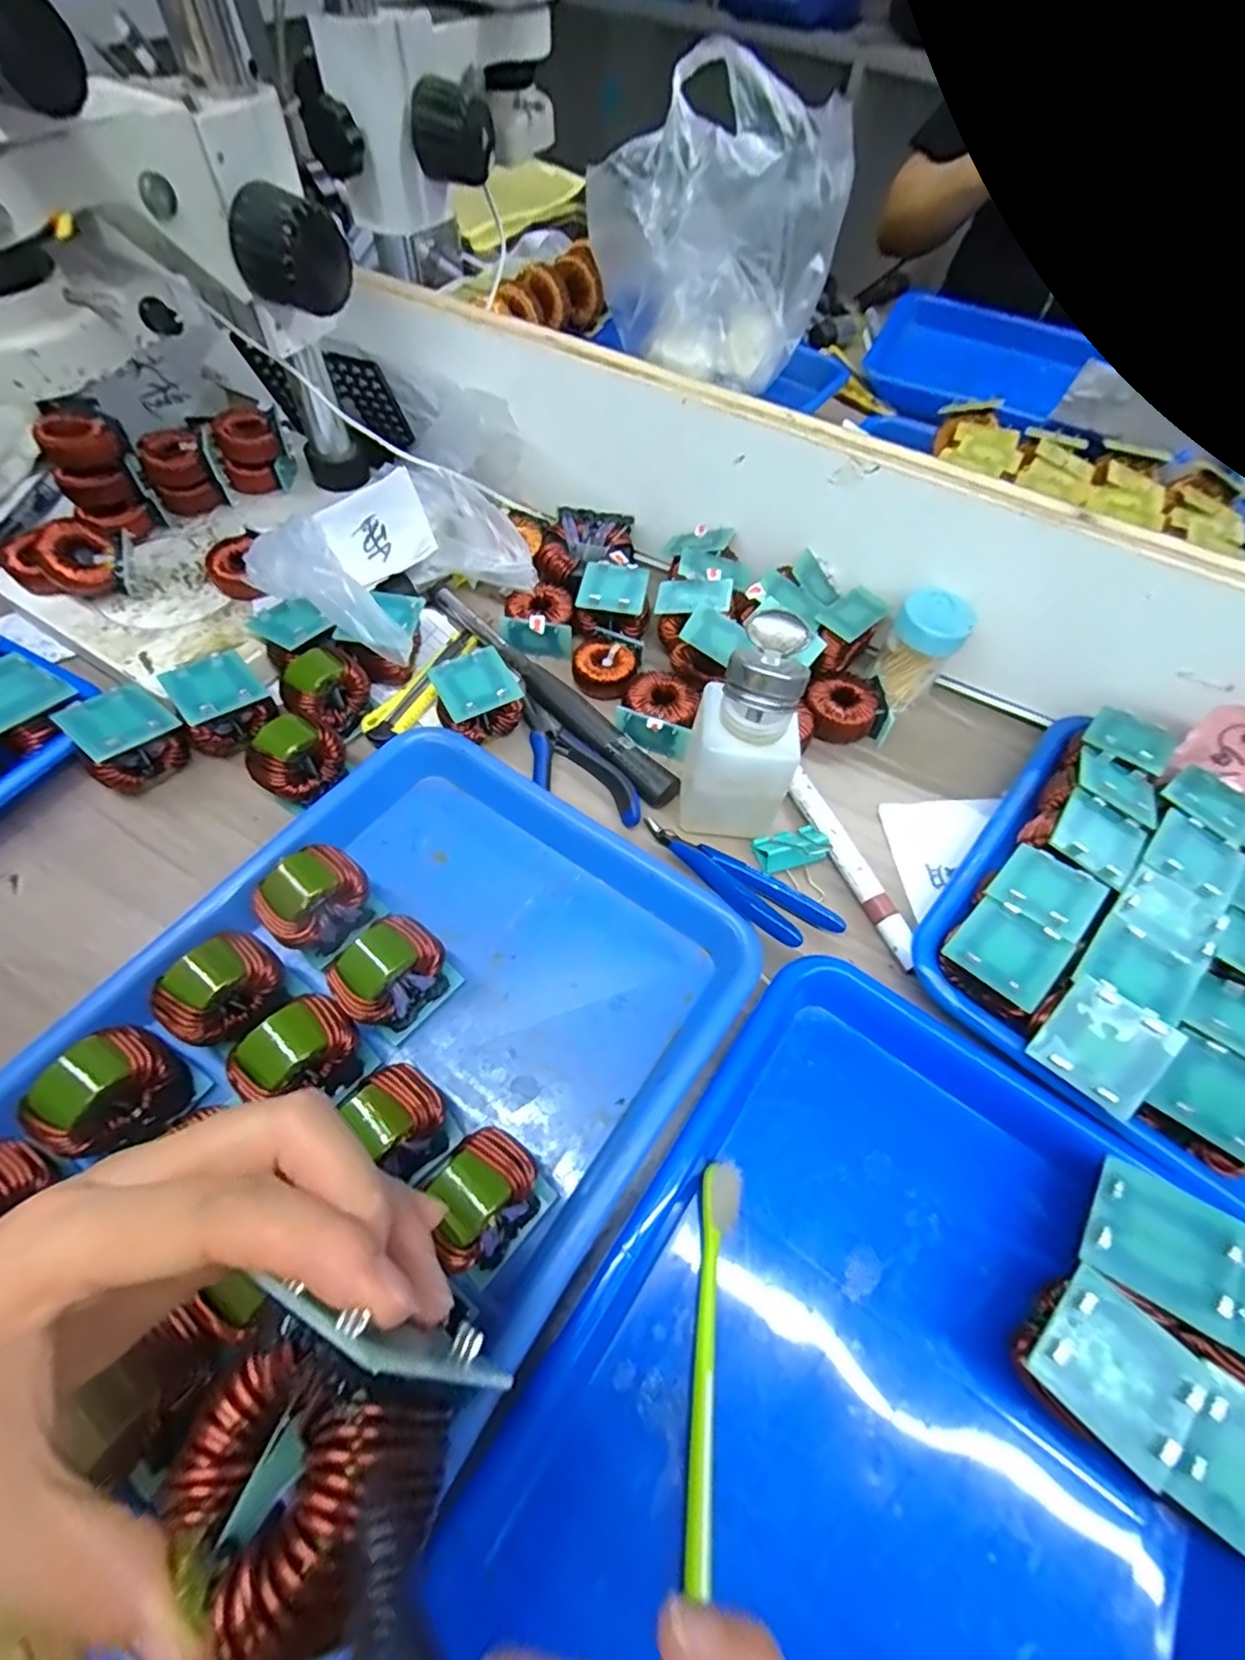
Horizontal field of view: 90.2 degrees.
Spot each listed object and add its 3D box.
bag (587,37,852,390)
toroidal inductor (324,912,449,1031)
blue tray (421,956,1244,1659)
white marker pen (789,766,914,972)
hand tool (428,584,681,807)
[{"bbox_3d":[0.079,-0.520,0.538,0.214,0.161,0.151,8,59,0],"label":"bag"},{"bbox_3d":[-0.110,0.071,0.298,0.049,0.049,0.033,-38,69,-23],"label":"toroidal inductor"},{"bbox_3d":[0.098,0.241,0.226,0.250,0.032,0.319,35,63,15],"label":"blue tray"},{"bbox_3d":[0.135,0.021,0.369,0.013,0.017,0.128,-19,62,-15],"label":"white marker pen"},{"bbox_3d":[-0.053,-0.095,0.418,0.020,0.019,0.233,-39,69,-23],"label":"hand tool"}]

